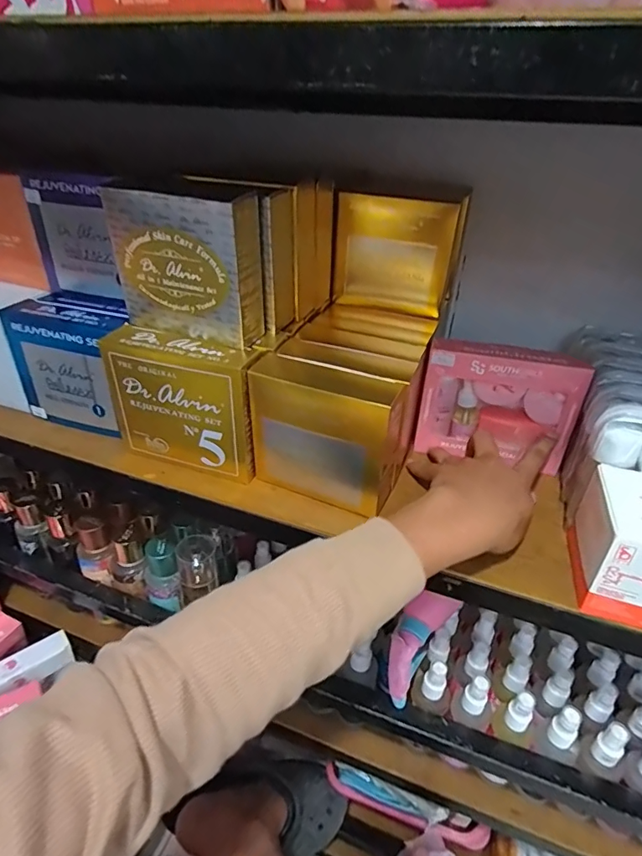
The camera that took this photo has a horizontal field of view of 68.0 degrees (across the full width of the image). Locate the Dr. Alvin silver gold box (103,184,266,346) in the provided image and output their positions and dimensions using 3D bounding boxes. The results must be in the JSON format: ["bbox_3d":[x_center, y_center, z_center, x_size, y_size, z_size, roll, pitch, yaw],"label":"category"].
[{"bbox_3d":[-0.114,-0.134,0.397,0.121,0.113,0.043,14,34,17],"label":"Dr. Alvin silver gold box"}]

